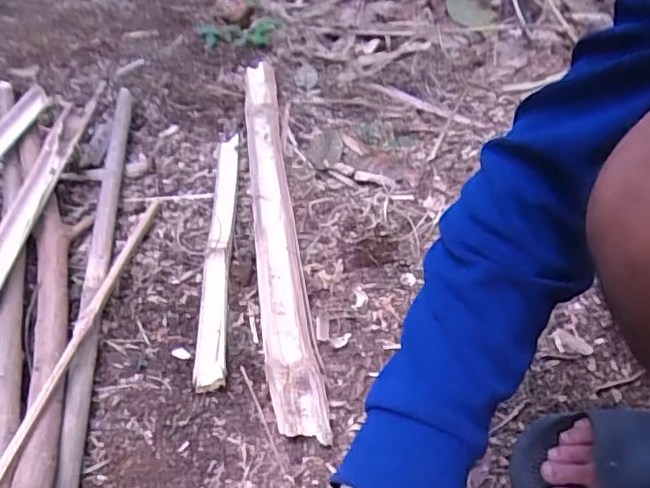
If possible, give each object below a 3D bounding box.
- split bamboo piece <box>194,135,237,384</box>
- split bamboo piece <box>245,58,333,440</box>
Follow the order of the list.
[{"bbox_3d":[-0.118,-0.004,0.640,0.030,0.020,0.363,-3,51,-3],"label":"split bamboo piece"},{"bbox_3d":[-0.061,-0.043,0.681,0.050,0.021,0.573,-7,51,-5],"label":"split bamboo piece"}]

